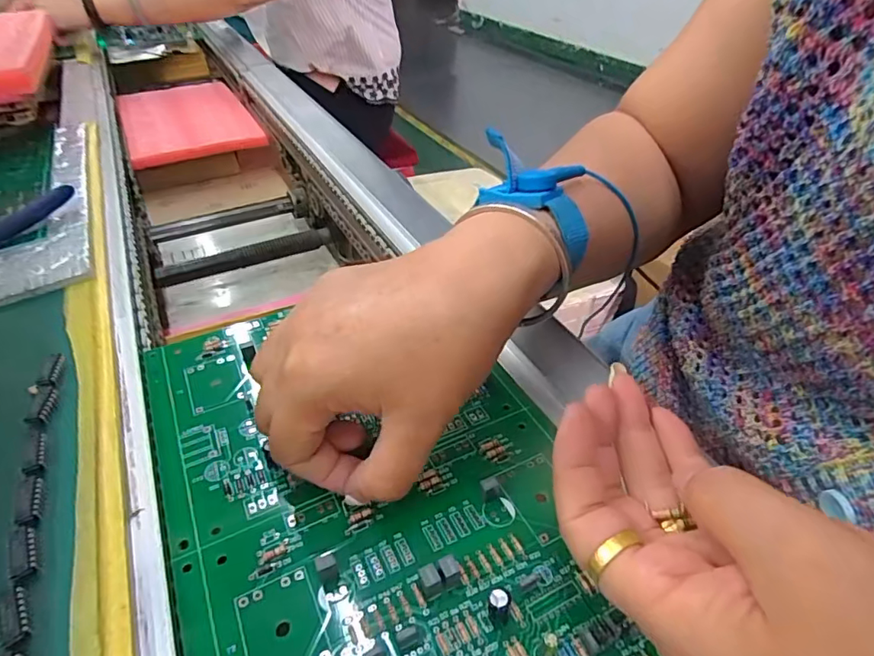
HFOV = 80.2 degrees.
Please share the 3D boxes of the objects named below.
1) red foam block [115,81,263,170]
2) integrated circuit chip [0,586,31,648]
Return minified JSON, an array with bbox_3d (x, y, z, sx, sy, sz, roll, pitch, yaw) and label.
[{"bbox_3d":[-0.356,-0.299,0.736,0.161,0.020,0.278,-20,43,-21],"label":"red foam block"},{"bbox_3d":[-0.136,0.093,0.166,0.008,0.006,0.019,-26,46,-27],"label":"integrated circuit chip"}]

